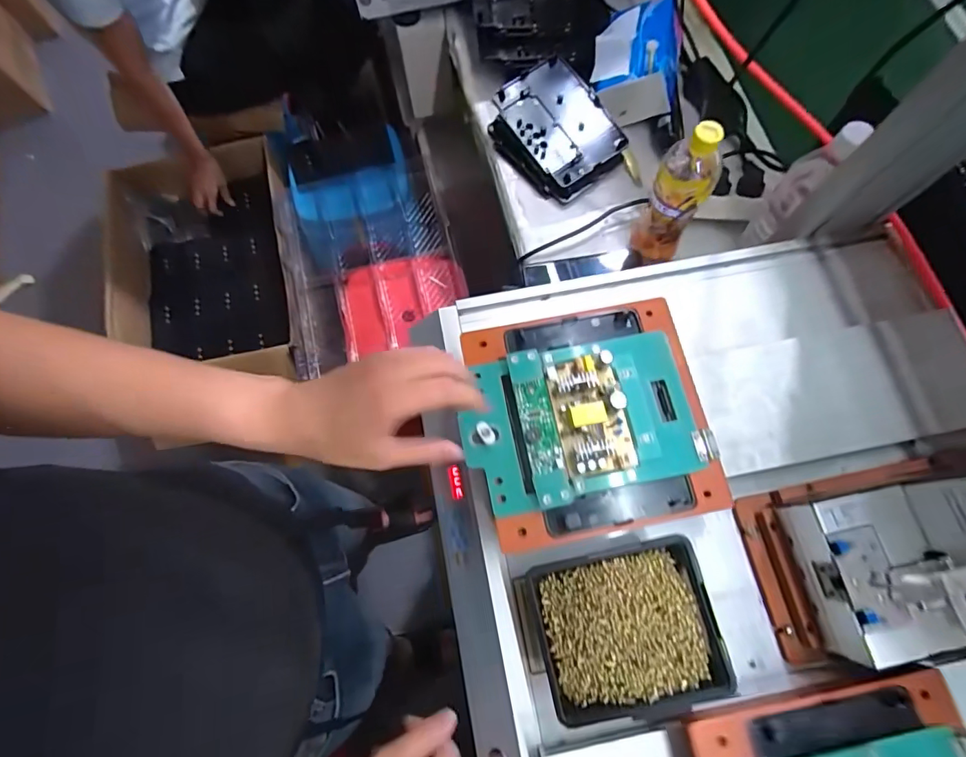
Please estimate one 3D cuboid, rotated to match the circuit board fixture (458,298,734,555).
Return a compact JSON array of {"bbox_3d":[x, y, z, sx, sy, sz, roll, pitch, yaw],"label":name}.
[{"bbox_3d":[0.088,0.032,0.424,0.204,0.039,0.199,-11,73,-2],"label":"circuit board fixture"}]

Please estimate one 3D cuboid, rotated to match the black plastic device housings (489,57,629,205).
[{"bbox_3d":[0.112,-0.383,0.753,0.146,0.049,0.190,-38,75,-10],"label":"black plastic device housings"}]

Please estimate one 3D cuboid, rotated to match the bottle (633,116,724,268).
[{"bbox_3d":[0.241,-0.224,0.616,0.068,0.211,0.063,0,73,2],"label":"bottle"}]

